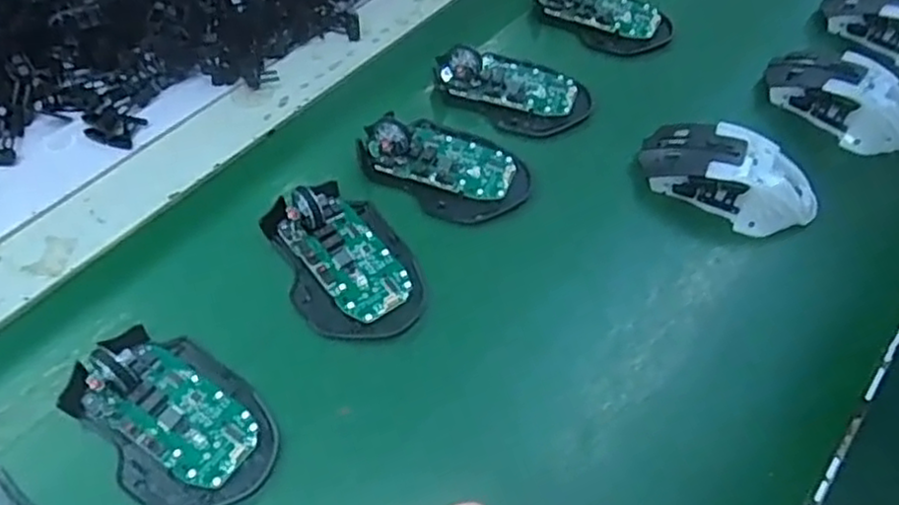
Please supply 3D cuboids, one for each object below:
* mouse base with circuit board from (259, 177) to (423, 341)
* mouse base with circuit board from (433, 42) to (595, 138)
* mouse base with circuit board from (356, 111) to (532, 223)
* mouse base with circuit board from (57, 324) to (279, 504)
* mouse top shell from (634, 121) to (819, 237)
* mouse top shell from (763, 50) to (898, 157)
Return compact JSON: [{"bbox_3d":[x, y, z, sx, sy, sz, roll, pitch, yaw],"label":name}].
[{"bbox_3d":[-0.063,0.000,0.431,0.074,0.023,0.112,-28,62,-20],"label":"mouse base with circuit board"},{"bbox_3d":[0.045,-0.124,0.526,0.114,0.022,0.066,26,58,14],"label":"mouse base with circuit board"},{"bbox_3d":[-0.002,-0.063,0.479,0.112,0.022,0.073,30,59,16],"label":"mouse base with circuit board"},{"bbox_3d":[-0.144,0.082,0.369,0.112,0.026,0.073,40,62,21],"label":"mouse base with circuit board"},{"bbox_3d":[0.184,-0.051,0.473,0.116,0.039,0.062,30,59,16],"label":"mouse top shell"},{"bbox_3d":[0.291,-0.113,0.524,0.117,0.041,0.059,40,62,21],"label":"mouse top shell"}]

